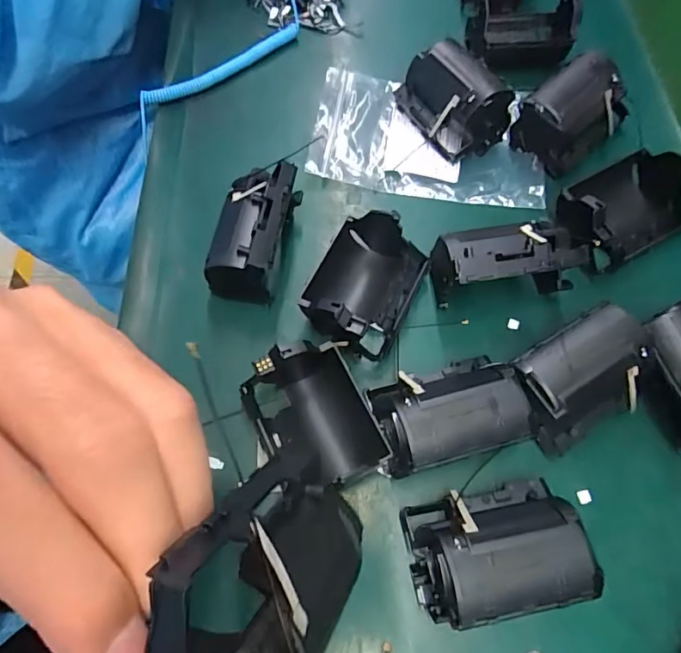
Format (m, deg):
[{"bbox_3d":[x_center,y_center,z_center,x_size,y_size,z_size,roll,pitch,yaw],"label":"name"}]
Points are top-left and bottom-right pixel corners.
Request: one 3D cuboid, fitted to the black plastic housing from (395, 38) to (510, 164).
[{"bbox_3d":[0.074,-0.151,0.321,0.049,0.040,0.070,-30,68,-12],"label":"black plastic housing"}]

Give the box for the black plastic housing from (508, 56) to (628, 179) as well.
[{"bbox_3d":[0.152,-0.139,0.316,0.072,0.041,0.047,-36,70,-15],"label":"black plastic housing"}]

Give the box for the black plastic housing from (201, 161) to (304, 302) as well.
[{"bbox_3d":[-0.048,-0.052,0.276,0.045,0.049,0.073,16,67,4],"label":"black plastic housing"}]

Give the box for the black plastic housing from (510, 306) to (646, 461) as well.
[{"bbox_3d":[0.118,0.027,0.243,0.066,0.041,0.049,-26,68,-11],"label":"black plastic housing"}]

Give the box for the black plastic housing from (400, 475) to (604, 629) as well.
[{"bbox_3d":[0.067,0.098,0.213,0.071,0.042,0.049,-10,66,-4],"label":"black plastic housing"}]

